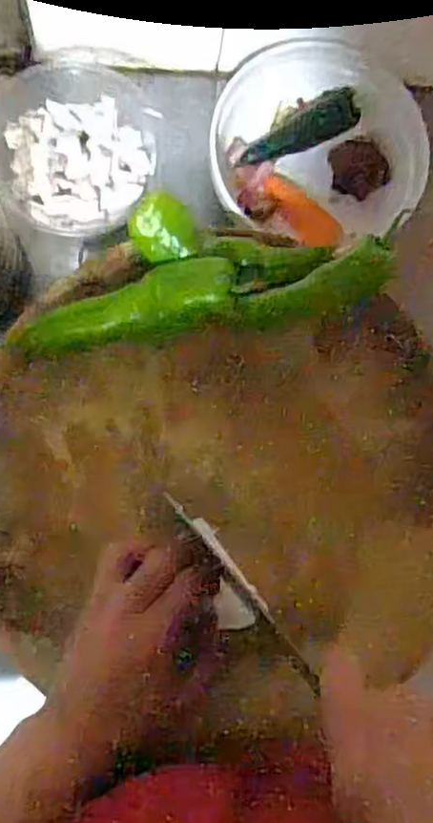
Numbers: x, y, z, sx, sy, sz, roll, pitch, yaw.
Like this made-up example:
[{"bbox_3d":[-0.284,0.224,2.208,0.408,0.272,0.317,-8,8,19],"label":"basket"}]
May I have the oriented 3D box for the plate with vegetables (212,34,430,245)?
[{"bbox_3d":[0.086,-0.239,0.624,0.176,0.058,0.169,1,84,-5],"label":"plate with vegetables"}]

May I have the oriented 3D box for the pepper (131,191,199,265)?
[{"bbox_3d":[-0.037,-0.129,0.516,0.048,0.038,0.042,-6,85,-6],"label":"pepper"}]

